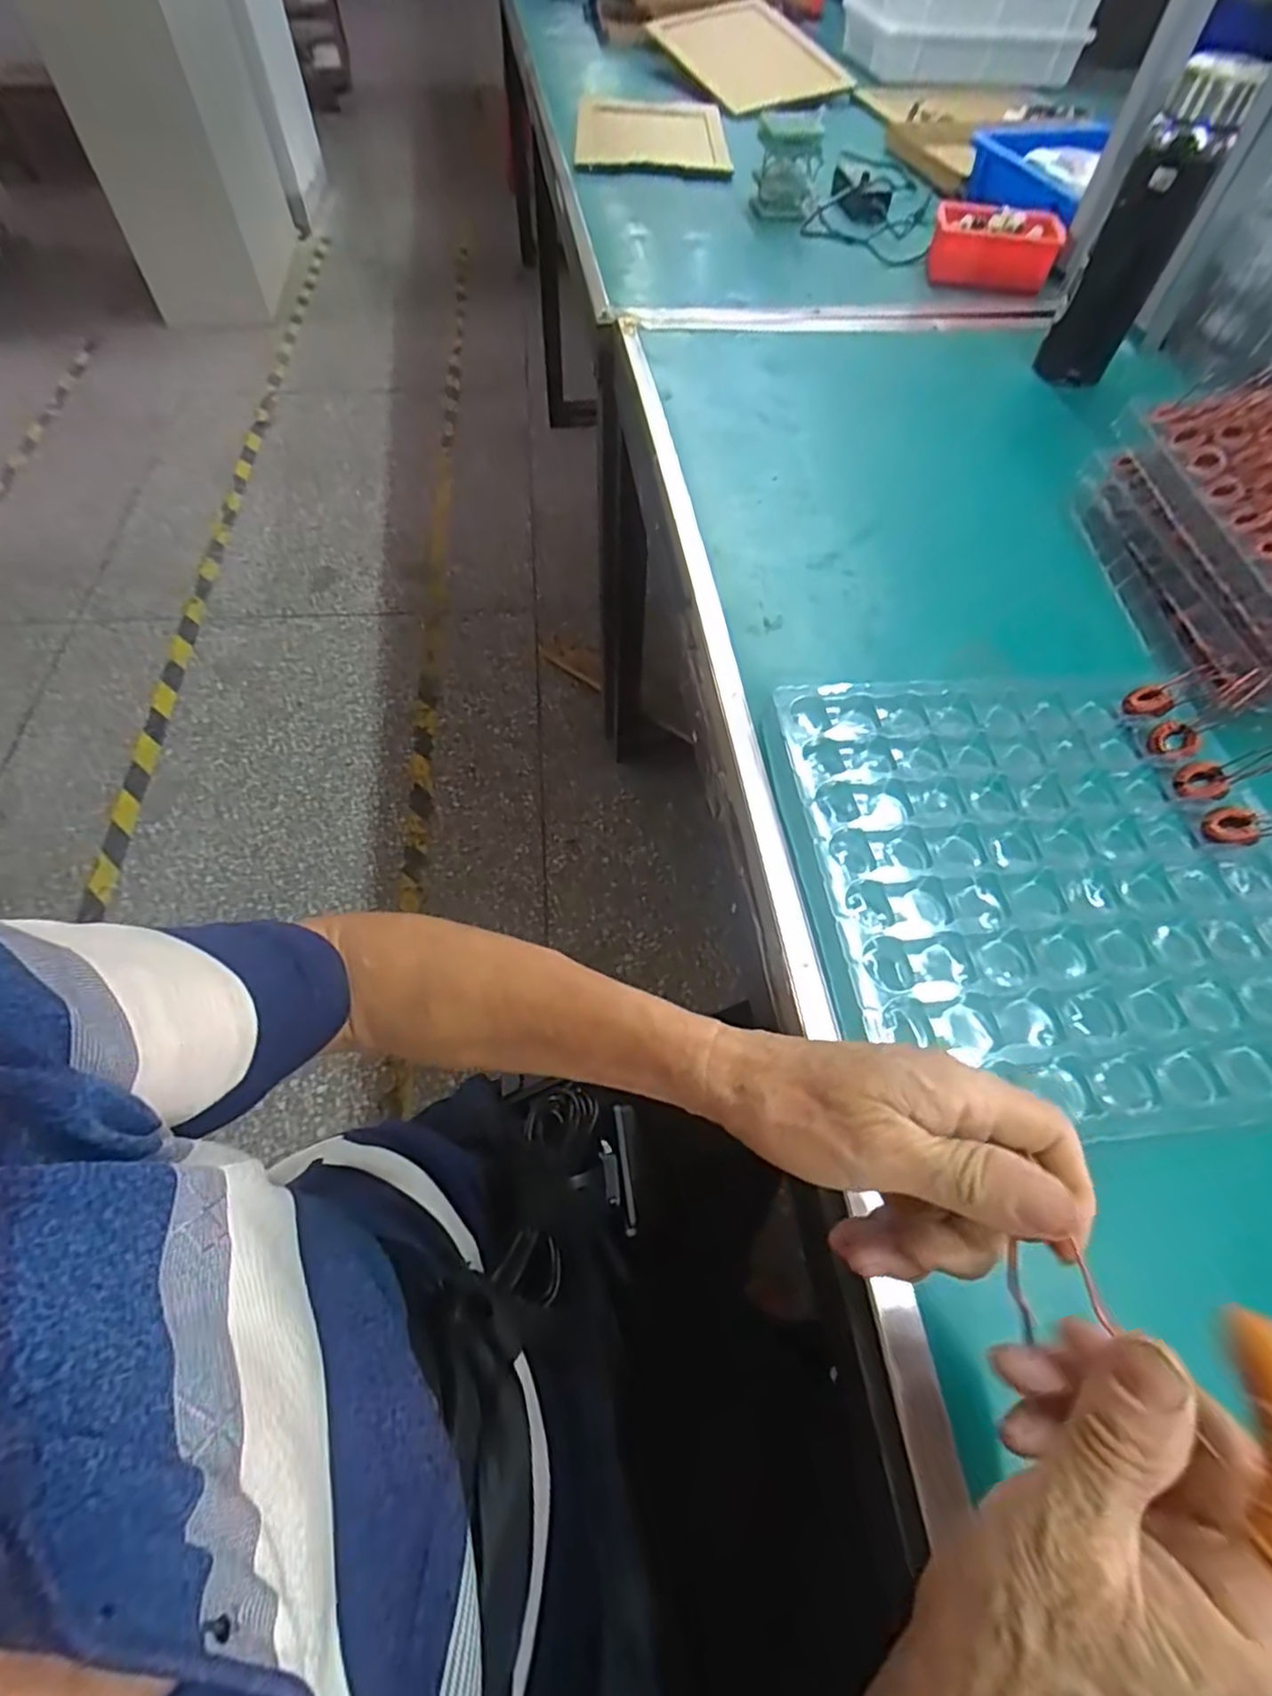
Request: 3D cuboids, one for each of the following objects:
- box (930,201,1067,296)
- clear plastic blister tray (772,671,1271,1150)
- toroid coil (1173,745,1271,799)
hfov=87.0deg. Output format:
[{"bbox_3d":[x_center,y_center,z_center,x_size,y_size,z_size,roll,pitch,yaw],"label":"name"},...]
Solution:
[{"bbox_3d":[0.460,-0.766,0.862,0.157,0.065,0.061,9,59,3],"label":"box"},{"bbox_3d":[0.245,0.008,0.388,0.281,0.028,0.288,-2,59,-4],"label":"clear plastic blister tray"},{"bbox_3d":[0.394,-0.056,0.419,0.118,0.016,0.026,-15,60,-11],"label":"toroid coil"}]

